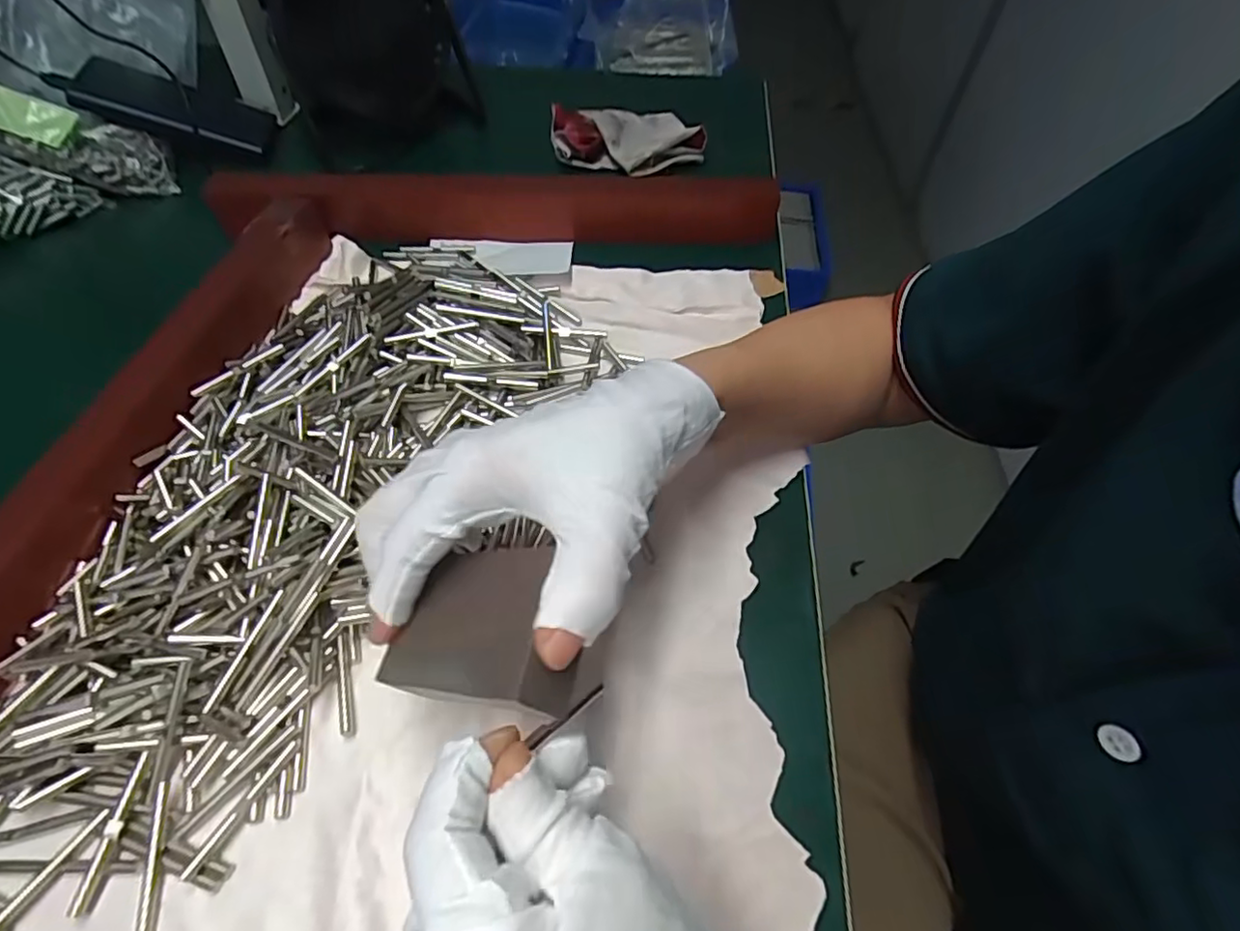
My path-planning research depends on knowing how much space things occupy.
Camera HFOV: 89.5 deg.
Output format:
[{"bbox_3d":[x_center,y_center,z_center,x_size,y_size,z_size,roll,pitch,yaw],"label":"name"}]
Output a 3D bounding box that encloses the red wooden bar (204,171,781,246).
[{"bbox_3d":[-0.085,-0.188,0.454,0.399,0.039,0.039,-1,53,-3],"label":"red wooden bar"}]

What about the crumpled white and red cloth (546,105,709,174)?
[{"bbox_3d":[0.007,-0.279,0.530,0.129,0.034,0.084,-15,55,-13],"label":"crumpled white and red cloth"}]

